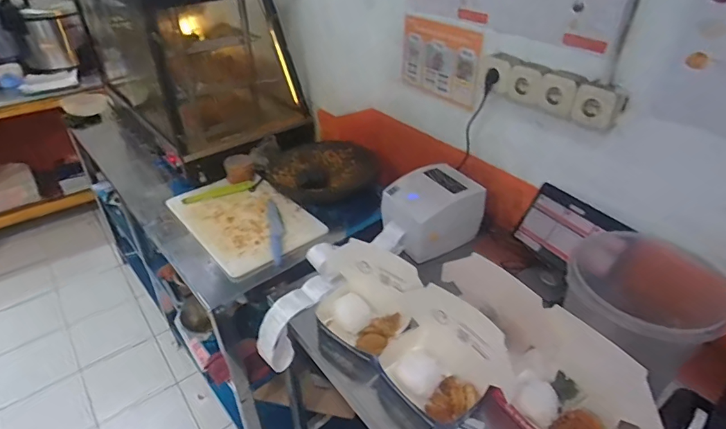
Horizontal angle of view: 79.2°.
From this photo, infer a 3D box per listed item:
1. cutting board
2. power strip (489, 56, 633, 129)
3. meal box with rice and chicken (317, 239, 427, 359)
[{"bbox_3d":[-0.334,0.003,1.268,0.304,0.026,0.442,-25,43,-34],"label":"cutting board"},{"bbox_3d":[0.394,-0.275,0.947,0.052,0.097,0.325,-20,40,-25],"label":"power strip"},{"bbox_3d":[-0.014,0.168,0.914,0.216,0.177,0.131,27,44,33],"label":"meal box with rice and chicken"}]

